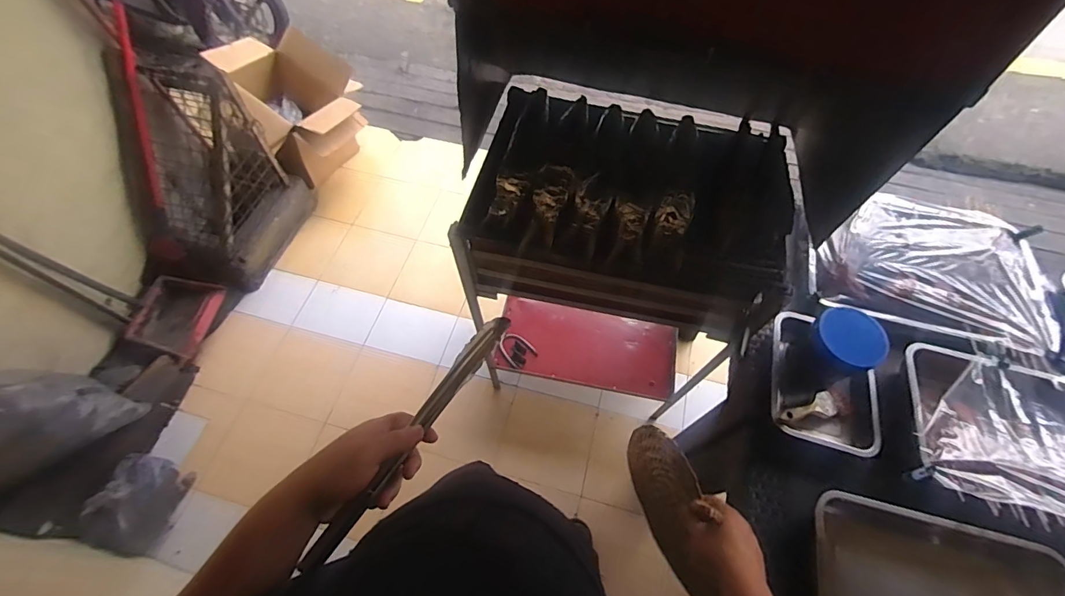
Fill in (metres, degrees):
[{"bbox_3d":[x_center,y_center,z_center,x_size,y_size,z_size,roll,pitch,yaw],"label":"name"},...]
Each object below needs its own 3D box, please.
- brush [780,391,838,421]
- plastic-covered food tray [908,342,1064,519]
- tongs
[{"bbox_3d":[0.512,0.205,0.835,0.142,0.017,0.043,-8,62,-20],"label":"brush"},{"bbox_3d":[0.864,0.241,0.792,0.366,0.043,0.283,17,63,8],"label":"plastic-covered food tray"},{"bbox_3d":[-0.129,0.148,0.512,0.022,0.037,0.331,30,66,14],"label":"tongs"}]

